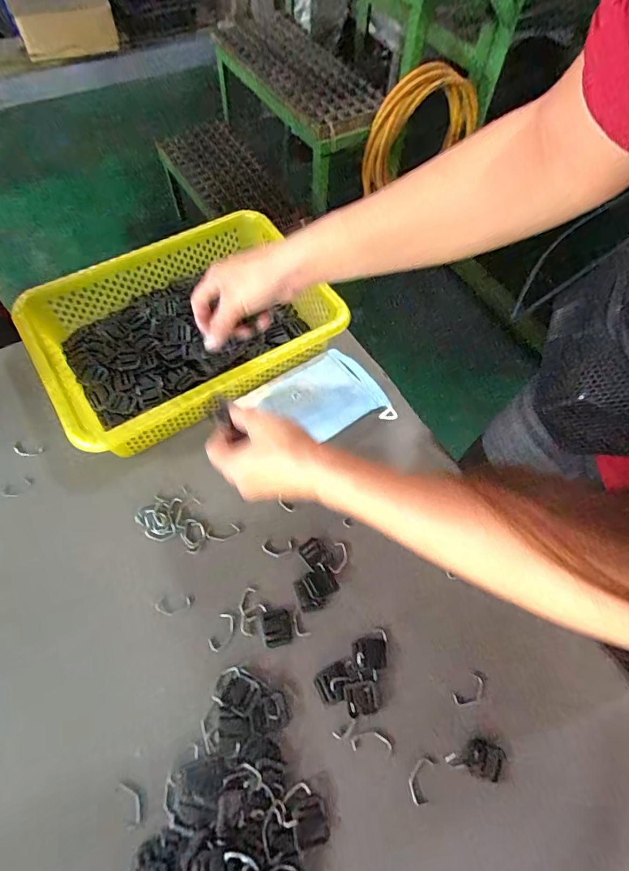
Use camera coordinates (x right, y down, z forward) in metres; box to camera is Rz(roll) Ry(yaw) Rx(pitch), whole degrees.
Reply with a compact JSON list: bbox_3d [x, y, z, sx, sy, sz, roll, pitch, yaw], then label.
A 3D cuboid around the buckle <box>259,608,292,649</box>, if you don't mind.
[{"bbox_3d":[-0.040,0.200,0.445,0.031,0.004,0.035,-10,64,-7],"label":"buckle"}]

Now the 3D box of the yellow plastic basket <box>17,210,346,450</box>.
[{"bbox_3d":[-0.163,-0.139,0.555,0.343,0.073,0.252,-30,68,-16],"label":"yellow plastic basket"}]

